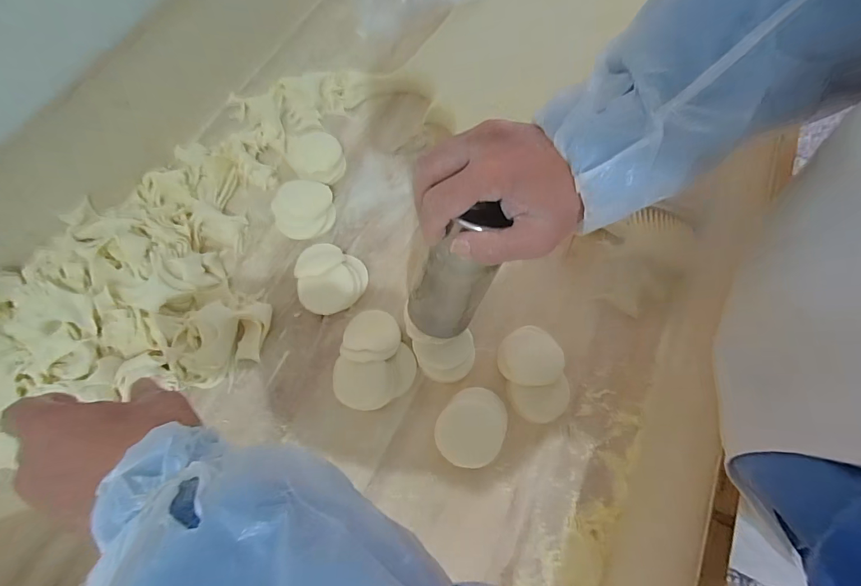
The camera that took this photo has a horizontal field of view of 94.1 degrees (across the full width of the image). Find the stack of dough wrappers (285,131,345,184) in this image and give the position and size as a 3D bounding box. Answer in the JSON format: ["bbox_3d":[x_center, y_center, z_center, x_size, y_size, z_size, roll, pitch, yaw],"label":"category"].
[{"bbox_3d":[-0.142,-0.167,0.488,0.072,0.009,0.070,1,68,-1],"label":"stack of dough wrappers"}]

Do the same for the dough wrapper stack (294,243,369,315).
[{"bbox_3d":[-0.107,-0.022,0.431,0.071,0.028,0.084,-11,69,-6],"label":"dough wrapper stack"}]

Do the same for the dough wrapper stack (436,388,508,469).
[{"bbox_3d":[0.039,0.127,0.380,0.058,0.026,0.072,35,72,12],"label":"dough wrapper stack"}]

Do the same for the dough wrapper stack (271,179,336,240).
[{"bbox_3d":[-0.148,-0.098,0.468,0.067,0.012,0.073,-14,69,-7],"label":"dough wrapper stack"}]

